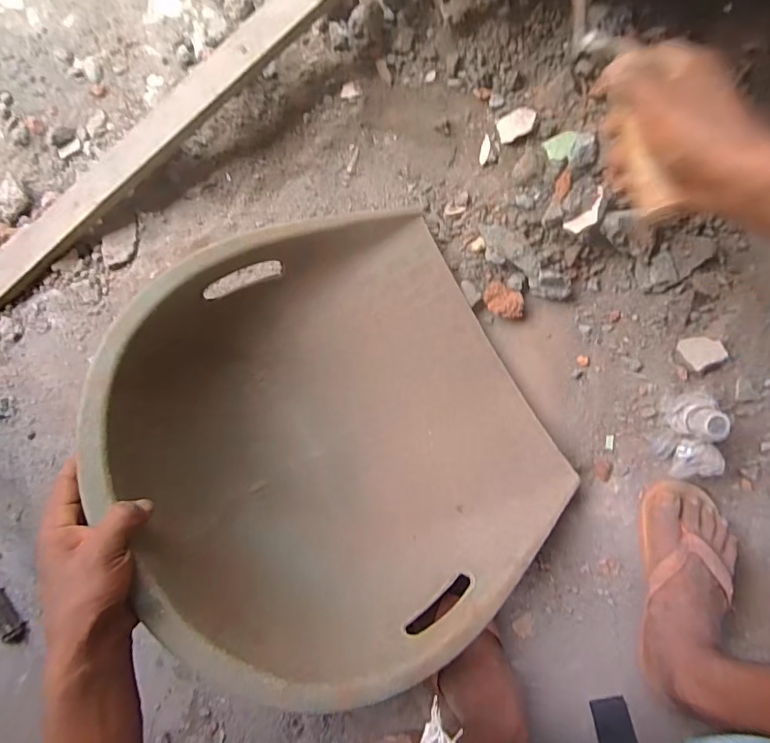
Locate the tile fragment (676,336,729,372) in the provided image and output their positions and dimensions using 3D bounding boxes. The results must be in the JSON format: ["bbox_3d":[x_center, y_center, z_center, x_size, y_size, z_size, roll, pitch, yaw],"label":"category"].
[{"bbox_3d":[0.337,-0.023,0.502,0.045,0.007,0.036,-19,62,-7],"label":"tile fragment"}]

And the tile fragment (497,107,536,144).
[{"bbox_3d":[0.136,-0.257,0.495,0.041,0.004,0.028,-11,85,42],"label":"tile fragment"}]

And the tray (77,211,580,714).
[{"bbox_3d":[-0.036,0.063,0.444,0.345,0.225,0.406,-31,89,7],"label":"tray"}]

